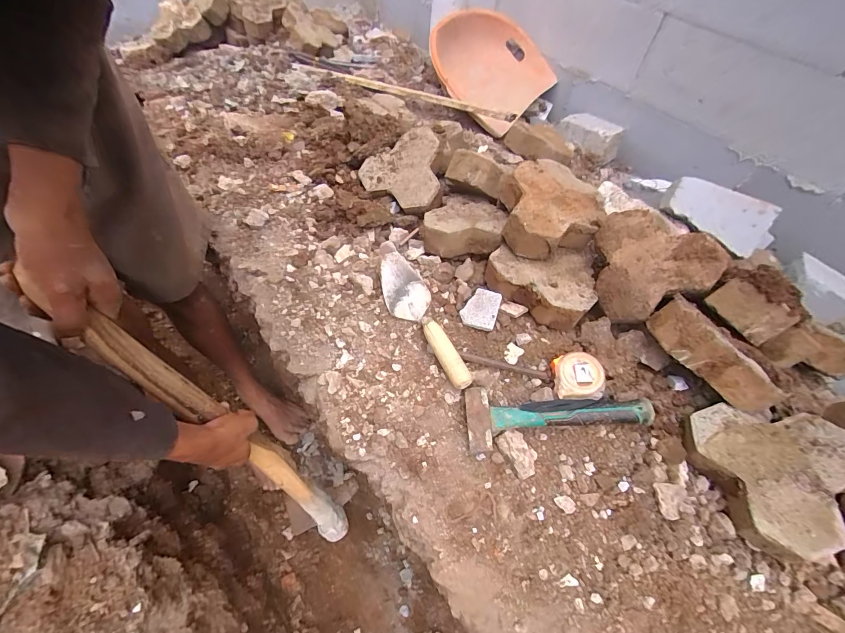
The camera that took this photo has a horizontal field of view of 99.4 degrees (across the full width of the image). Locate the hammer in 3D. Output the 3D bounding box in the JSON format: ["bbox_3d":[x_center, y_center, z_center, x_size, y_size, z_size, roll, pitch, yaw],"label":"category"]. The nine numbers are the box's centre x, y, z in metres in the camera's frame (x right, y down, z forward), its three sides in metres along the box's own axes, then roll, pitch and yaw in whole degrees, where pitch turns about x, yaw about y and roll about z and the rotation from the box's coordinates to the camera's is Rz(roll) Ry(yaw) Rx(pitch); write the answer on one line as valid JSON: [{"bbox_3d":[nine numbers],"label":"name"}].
[{"bbox_3d":[0.209,0.149,0.577,0.277,0.070,0.098,-4,56,-6],"label":"hammer"}]

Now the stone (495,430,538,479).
[{"bbox_3d":[0.155,0.215,0.573,0.048,0.027,0.073,-26,61,-19],"label":"stone"}]

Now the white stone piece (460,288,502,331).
[{"bbox_3d":[0.109,-0.014,0.670,0.064,0.018,0.073,15,77,15],"label":"white stone piece"}]

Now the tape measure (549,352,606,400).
[{"bbox_3d":[0.252,0.097,0.585,0.075,0.034,0.075,-1,56,-4],"label":"tape measure"}]

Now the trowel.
[{"bbox_3d":[-0.011,-0.005,0.659,0.088,0.052,0.319,-15,58,-13],"label":"trowel"}]

